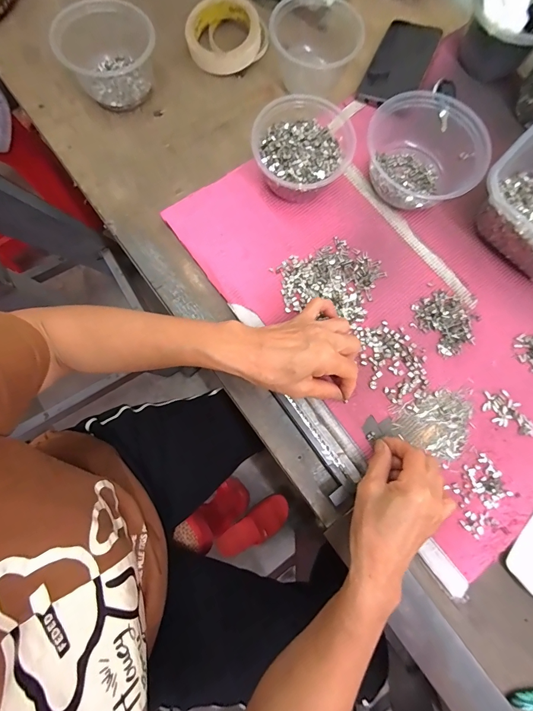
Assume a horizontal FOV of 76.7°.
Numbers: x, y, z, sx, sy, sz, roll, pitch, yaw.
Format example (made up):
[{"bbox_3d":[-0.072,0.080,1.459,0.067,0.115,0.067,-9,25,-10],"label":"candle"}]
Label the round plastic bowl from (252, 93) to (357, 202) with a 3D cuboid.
[{"bbox_3d":[0.045,-0.239,0.399,0.106,0.060,0.115,1,79,-3],"label":"round plastic bowl"}]

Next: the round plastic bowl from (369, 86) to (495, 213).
[{"bbox_3d":[0.187,-0.240,0.403,0.134,0.061,0.126,0,80,-1],"label":"round plastic bowl"}]

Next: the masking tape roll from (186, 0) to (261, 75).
[{"bbox_3d":[-0.058,-0.435,0.458,0.096,0.035,0.096,0,80,-1],"label":"masking tape roll"}]

